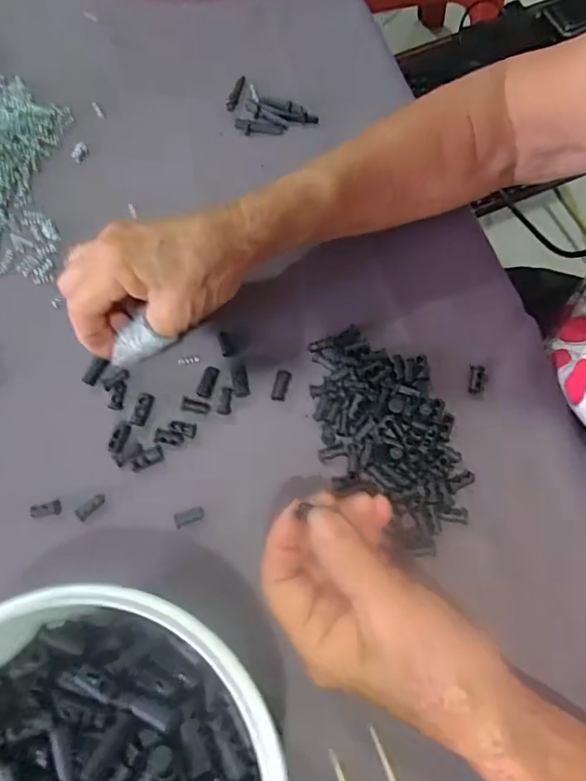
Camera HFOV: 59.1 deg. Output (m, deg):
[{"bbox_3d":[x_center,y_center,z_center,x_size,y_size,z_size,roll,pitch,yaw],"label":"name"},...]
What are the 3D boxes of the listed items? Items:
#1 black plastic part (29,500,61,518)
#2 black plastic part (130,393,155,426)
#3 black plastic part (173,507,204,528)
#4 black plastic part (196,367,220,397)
[{"bbox_3d":[-0.140,0.066,0.291,0.017,0.004,0.008,-6,70,-3],"label":"black plastic part"},{"bbox_3d":[-0.091,0.011,0.310,0.010,0.004,0.020,13,70,3],"label":"black plastic part"},{"bbox_3d":[-0.059,0.072,0.294,0.016,0.007,0.009,-19,72,-8],"label":"black plastic part"},{"bbox_3d":[-0.053,-0.006,0.319,0.009,0.004,0.020,17,71,5],"label":"black plastic part"}]

